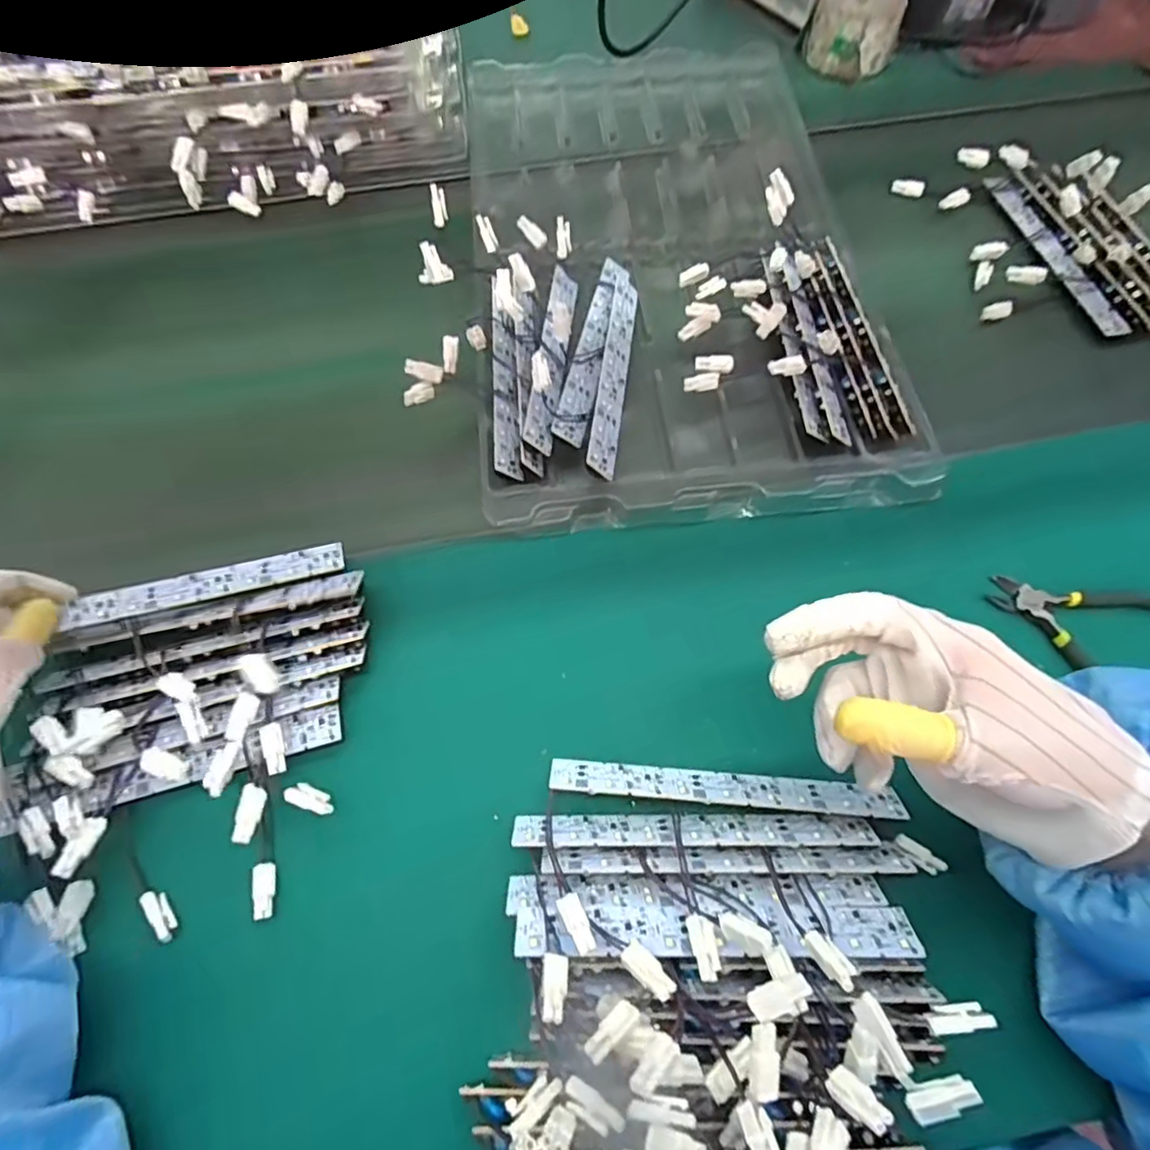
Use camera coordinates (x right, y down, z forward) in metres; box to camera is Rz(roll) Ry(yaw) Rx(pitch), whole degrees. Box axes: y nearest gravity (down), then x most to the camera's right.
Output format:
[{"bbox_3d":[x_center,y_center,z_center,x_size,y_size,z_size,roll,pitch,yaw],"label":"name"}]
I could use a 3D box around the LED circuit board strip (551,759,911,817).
[{"bbox_3d":[0.083,0.118,0.335,0.189,0.004,0.024,4,26,2],"label":"LED circuit board strip"}]

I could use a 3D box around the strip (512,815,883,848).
[{"bbox_3d":[0.063,0.138,0.326,0.190,0.022,0.004,-1,110,1],"label":"strip"}]

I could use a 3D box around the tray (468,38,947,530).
[{"bbox_3d":[0.071,-0.285,0.501,0.311,0.056,0.529,-5,66,-1],"label":"tray"}]

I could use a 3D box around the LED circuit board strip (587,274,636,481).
[{"bbox_3d":[0.028,-0.153,0.444,0.023,0.004,0.189,22,60,-27],"label":"LED circuit board strip"}]

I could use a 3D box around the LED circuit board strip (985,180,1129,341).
[{"bbox_3d":[0.402,-0.273,0.505,0.025,0.010,0.182,-13,66,-4],"label":"LED circuit board strip"}]

